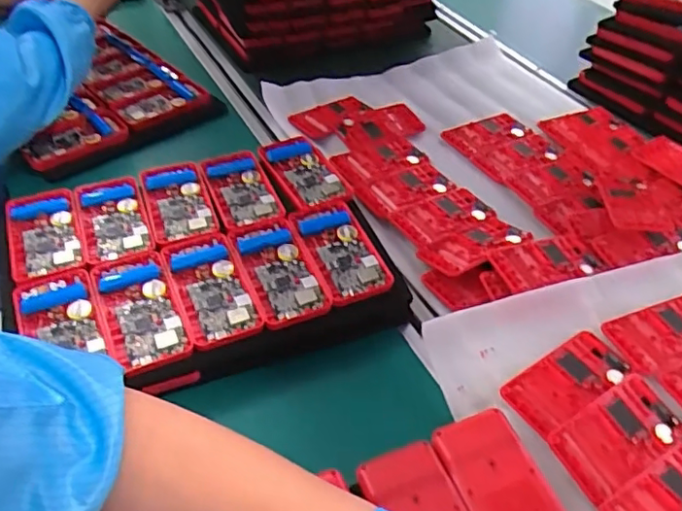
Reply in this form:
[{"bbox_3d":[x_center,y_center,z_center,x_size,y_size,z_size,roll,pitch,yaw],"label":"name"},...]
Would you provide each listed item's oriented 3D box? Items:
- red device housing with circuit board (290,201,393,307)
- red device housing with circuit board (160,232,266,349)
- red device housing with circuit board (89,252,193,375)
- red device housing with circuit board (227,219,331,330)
[{"bbox_3d":[-0.001,-0.005,0.570,0.060,0.013,0.116,-17,48,-19],"label":"red device housing with circuit board"},{"bbox_3d":[-0.116,0.029,0.535,0.061,0.014,0.115,-17,48,-19],"label":"red device housing with circuit board"},{"bbox_3d":[-0.172,0.045,0.515,0.062,0.013,0.117,-17,48,-19],"label":"red device housing with circuit board"},{"bbox_3d":[-0.058,0.014,0.552,0.061,0.014,0.116,-16,48,-19],"label":"red device housing with circuit board"}]

